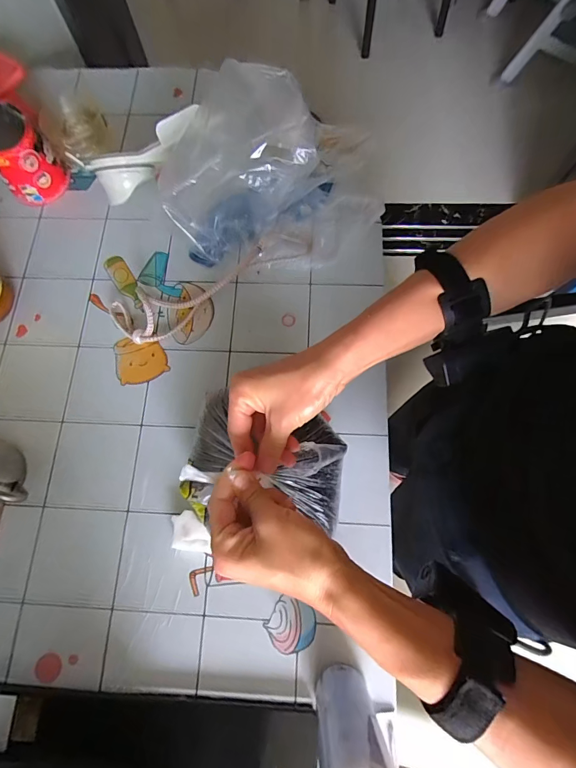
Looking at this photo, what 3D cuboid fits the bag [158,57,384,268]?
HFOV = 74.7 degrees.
[{"bbox_3d":[-0.014,-0.276,0.470,0.245,0.156,0.198,-1,73,2],"label":"bag"}]

